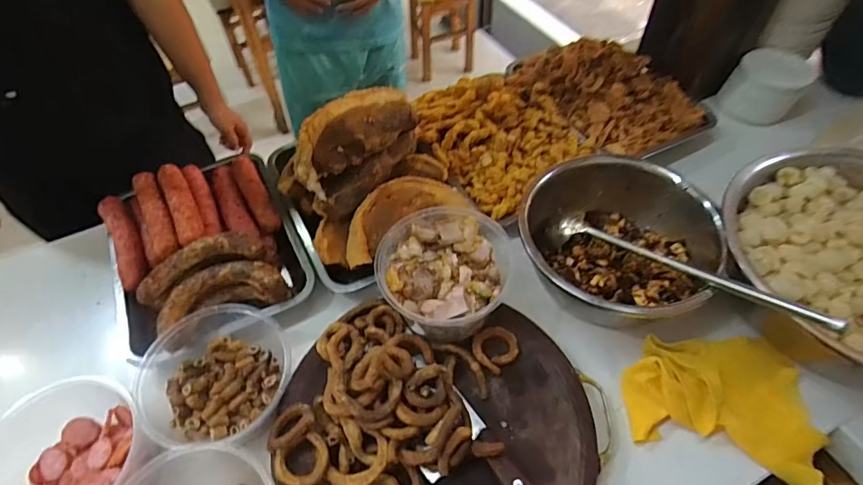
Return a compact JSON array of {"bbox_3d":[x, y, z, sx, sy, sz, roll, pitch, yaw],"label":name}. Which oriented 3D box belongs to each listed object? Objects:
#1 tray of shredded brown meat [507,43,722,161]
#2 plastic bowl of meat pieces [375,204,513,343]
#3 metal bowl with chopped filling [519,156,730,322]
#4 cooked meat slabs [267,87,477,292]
[{"bbox_3d":[0.332,-0.297,0.898,0.270,0.068,0.336,-26,56,-17],"label":"tray of shredded brown meat"},{"bbox_3d":[0.017,0.043,0.603,0.159,0.093,0.150,-1,52,2],"label":"plastic bowl of meat pieces"},{"bbox_3d":[0.261,-0.004,0.667,0.251,0.128,0.237,-1,52,2],"label":"metal bowl with chopped filling"},{"bbox_3d":[-0.105,-0.119,0.732,0.254,0.137,0.316,-27,56,-17],"label":"cooked meat slabs"}]

